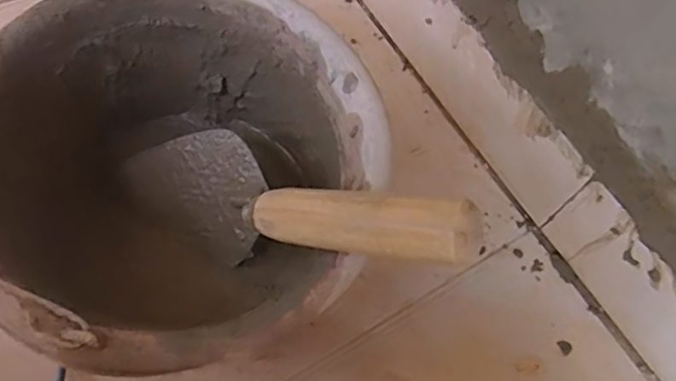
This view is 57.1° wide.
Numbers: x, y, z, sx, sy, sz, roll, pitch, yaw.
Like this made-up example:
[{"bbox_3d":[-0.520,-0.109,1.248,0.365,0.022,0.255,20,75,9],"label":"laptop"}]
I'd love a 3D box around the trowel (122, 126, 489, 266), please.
[{"bbox_3d":[-0.039,0.007,0.370,0.266,0.060,0.075,7,59,44],"label":"trowel"}]

